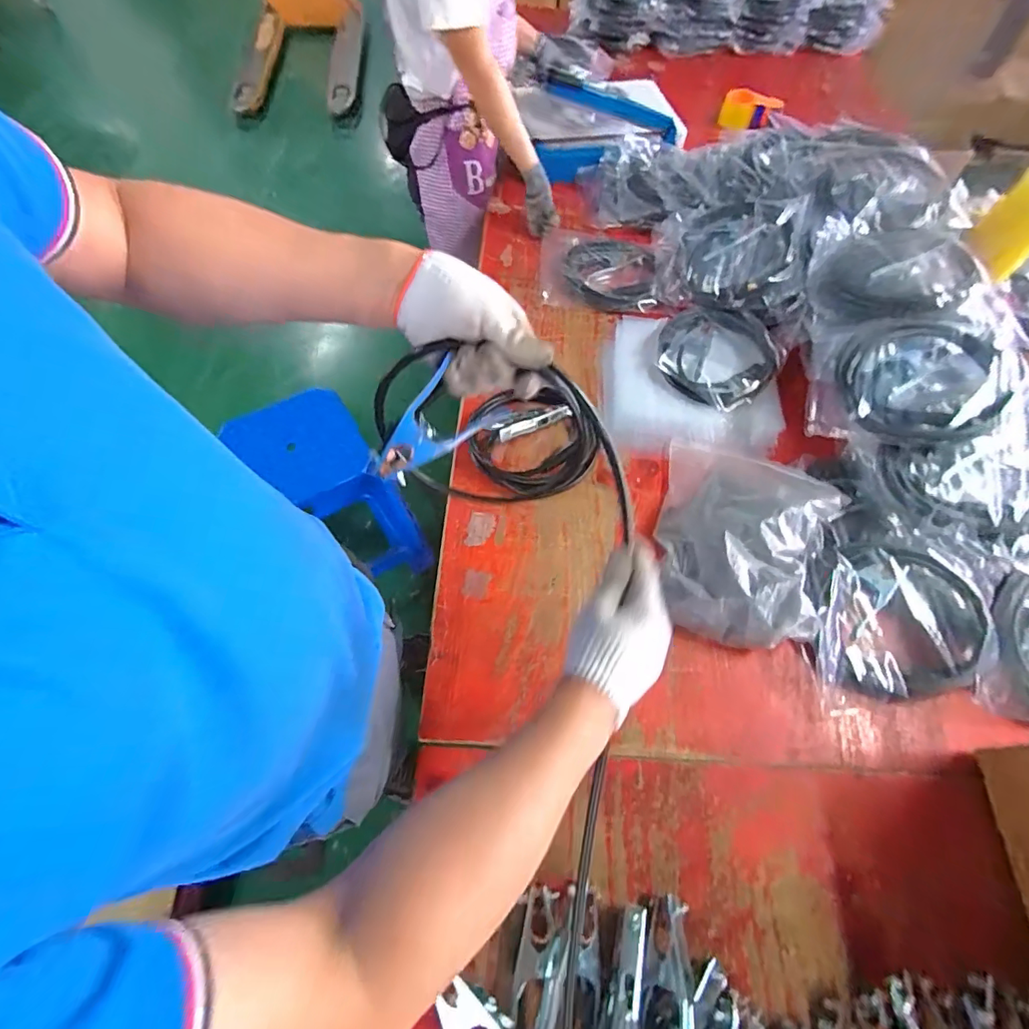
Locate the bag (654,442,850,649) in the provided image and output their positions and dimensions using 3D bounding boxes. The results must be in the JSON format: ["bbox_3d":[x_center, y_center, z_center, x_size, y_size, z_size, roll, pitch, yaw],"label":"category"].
[{"bbox_3d":[0.353,0.026,0.734,0.242,0.094,0.326,17,63,7],"label":"bag"}]

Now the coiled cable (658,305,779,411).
[{"bbox_3d":[0.396,-0.321,0.943,0.228,0.036,0.229,33,66,14],"label":"coiled cable"}]

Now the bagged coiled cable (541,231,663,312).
[{"bbox_3d":[0.188,-0.546,1.084,0.259,0.059,0.253,9,63,3],"label":"bagged coiled cable"}]

